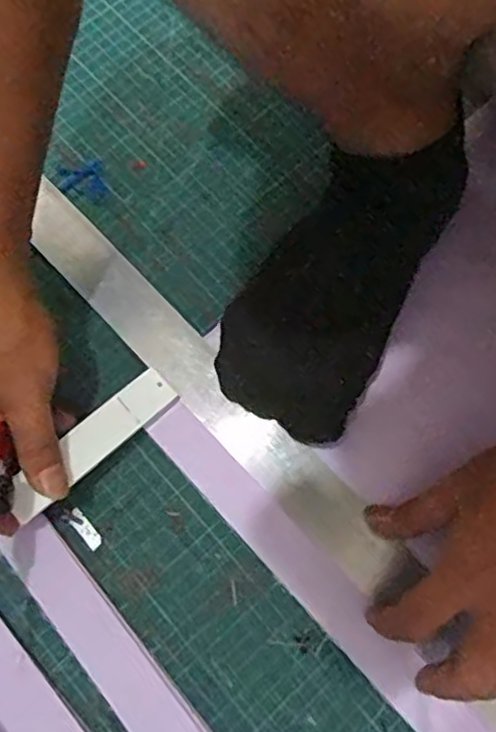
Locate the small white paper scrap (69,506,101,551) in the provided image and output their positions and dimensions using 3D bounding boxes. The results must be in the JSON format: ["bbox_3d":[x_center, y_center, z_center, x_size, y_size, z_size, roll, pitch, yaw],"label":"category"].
[{"bbox_3d":[-0.099,0.098,0.393,0.010,0.004,0.027,-39,79,-17],"label":"small white paper scrap"}]

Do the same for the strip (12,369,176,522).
[{"bbox_3d":[-0.092,0.044,0.383,0.113,0.004,0.025,-42,90,-23],"label":"strip"}]

